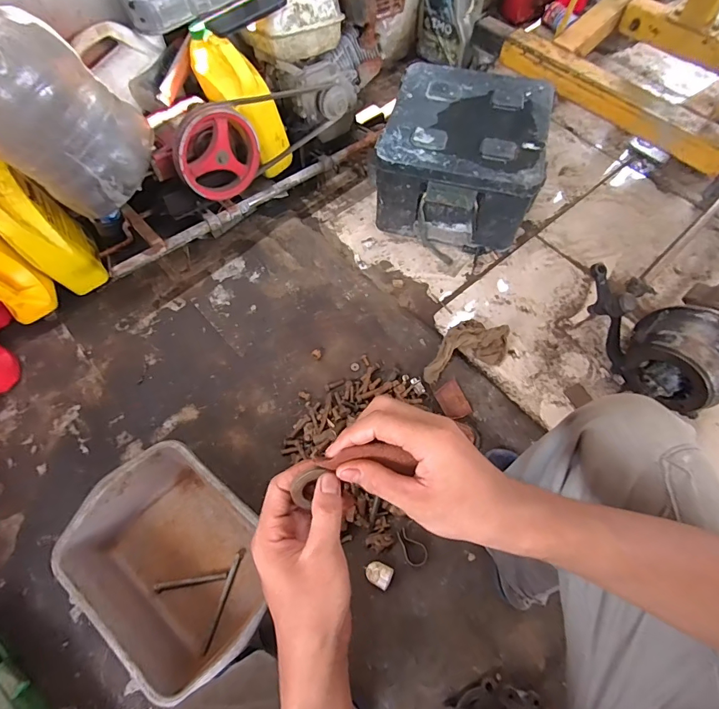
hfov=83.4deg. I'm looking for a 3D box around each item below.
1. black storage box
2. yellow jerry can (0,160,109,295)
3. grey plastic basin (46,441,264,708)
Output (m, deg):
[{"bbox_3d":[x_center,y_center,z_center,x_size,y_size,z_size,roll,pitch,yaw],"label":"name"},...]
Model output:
[{"bbox_3d":[0.262,-0.509,1.058,0.362,0.237,0.372,13,65,8],"label":"black storage box"},{"bbox_3d":[-0.716,-0.288,0.915,0.107,0.312,0.172,-30,67,-12],"label":"yellow jerry can"},{"bbox_3d":[-0.311,0.357,0.718,0.344,0.153,0.265,35,70,17],"label":"grey plastic basin"}]

